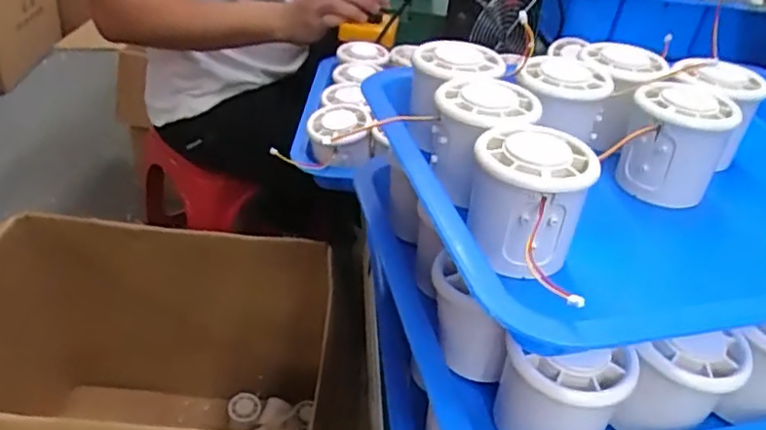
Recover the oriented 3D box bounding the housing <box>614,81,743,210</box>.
[{"bbox_3d":[0.173,-0.044,0.386,0.052,0.058,0.055,21,38,19],"label":"housing"}]

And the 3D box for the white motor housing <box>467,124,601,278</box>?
[{"bbox_3d":[0.069,-0.008,0.314,0.053,0.054,0.051,12,36,6],"label":"white motor housing"}]

